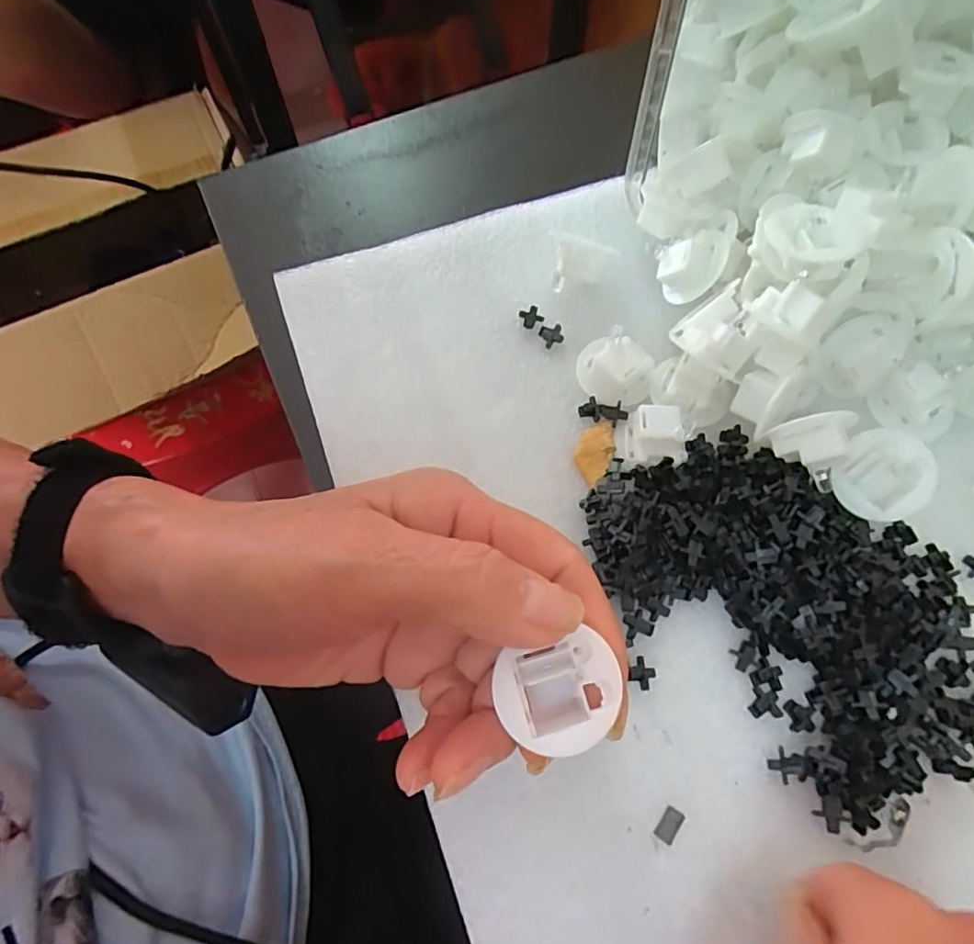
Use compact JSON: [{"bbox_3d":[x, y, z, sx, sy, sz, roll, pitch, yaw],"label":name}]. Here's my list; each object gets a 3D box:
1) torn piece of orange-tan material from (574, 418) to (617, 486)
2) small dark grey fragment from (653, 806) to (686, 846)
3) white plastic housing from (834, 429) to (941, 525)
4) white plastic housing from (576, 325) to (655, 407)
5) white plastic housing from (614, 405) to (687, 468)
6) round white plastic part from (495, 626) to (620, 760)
[{"bbox_3d":[0.043,-0.009,0.229,0.014,0.004,0.028,21,70,10],"label":"torn piece of orange-tan material"},{"bbox_3d":[0.058,0.111,0.182,0.006,0.004,0.010,35,73,14],"label":"small dark grey fragment"},{"bbox_3d":[0.144,0.001,0.212,0.032,0.012,0.031,1,93,24],"label":"white plastic housing"},{"bbox_3d":[0.052,-0.043,0.235,0.030,0.016,0.027,22,71,10],"label":"white plastic housing"},{"bbox_3d":[0.063,-0.014,0.224,0.024,0.011,0.023,-2,68,1],"label":"white plastic housing"},{"bbox_3d":[0.018,0.057,0.148,0.030,0.008,0.027,-16,69,-5],"label":"round white plastic part"}]

